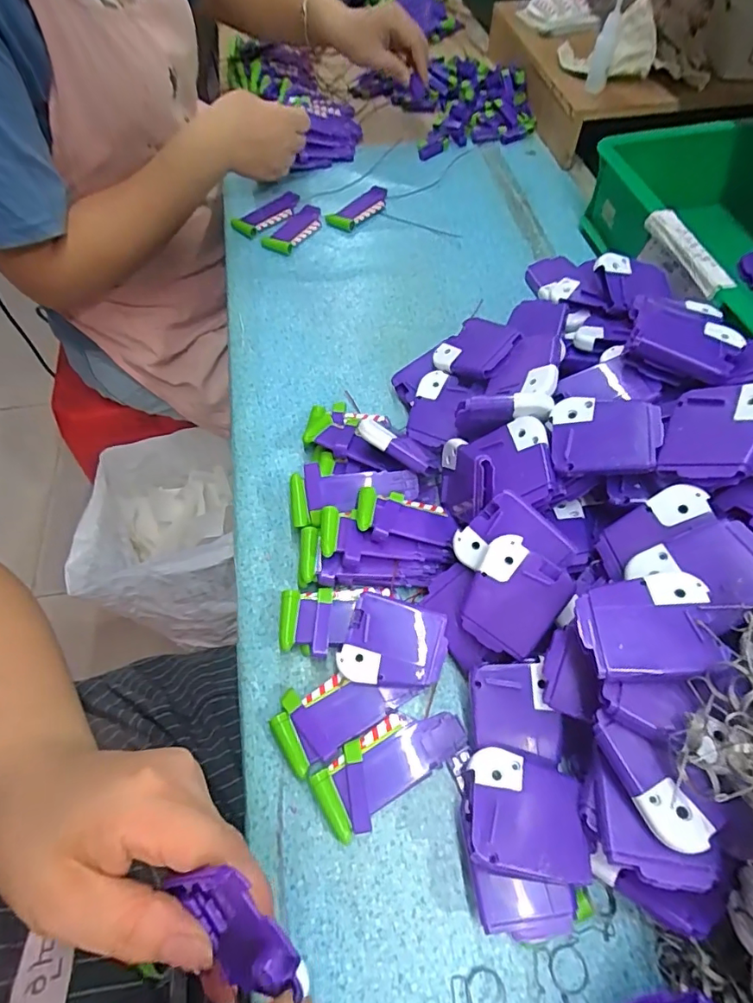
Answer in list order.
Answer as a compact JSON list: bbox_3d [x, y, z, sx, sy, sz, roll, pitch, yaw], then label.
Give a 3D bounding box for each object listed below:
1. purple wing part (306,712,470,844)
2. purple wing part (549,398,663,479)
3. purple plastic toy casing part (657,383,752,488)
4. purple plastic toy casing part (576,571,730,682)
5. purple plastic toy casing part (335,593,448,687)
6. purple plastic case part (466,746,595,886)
[{"bbox_3d":[0.007,0.149,0.290,0.087,0.010,0.039,-34,64,-14],"label":"purple wing part"},{"bbox_3d":[0.139,-0.040,0.308,0.059,0.008,0.049,-1,69,23],"label":"purple wing part"},{"bbox_3d":[0.188,-0.037,0.277,0.054,0.008,0.060,-3,60,47],"label":"purple plastic toy casing part"},{"bbox_3d":[0.130,0.059,0.242,0.059,0.013,0.048,-3,59,1],"label":"purple plastic toy casing part"},{"bbox_3d":[0.012,0.087,0.306,0.060,0.004,0.050,16,78,-3],"label":"purple plastic toy casing part"},{"bbox_3d":[0.075,0.156,0.253,0.057,0.006,0.051,10,46,7],"label":"purple plastic case part"}]

